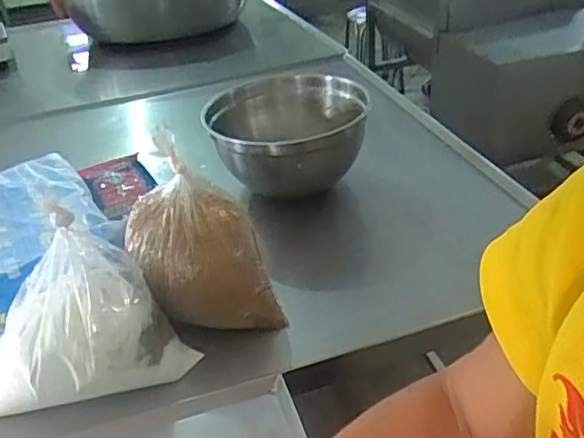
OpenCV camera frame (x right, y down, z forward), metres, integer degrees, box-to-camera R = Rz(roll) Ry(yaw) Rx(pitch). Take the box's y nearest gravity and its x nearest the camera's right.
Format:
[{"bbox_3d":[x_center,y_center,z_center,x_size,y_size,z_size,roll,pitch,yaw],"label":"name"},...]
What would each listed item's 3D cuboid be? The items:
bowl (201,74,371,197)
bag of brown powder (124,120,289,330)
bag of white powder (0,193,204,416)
[{"bbox_3d":[-0.008,-0.167,1.174,0.295,0.148,0.356,-12,33,-10],"label":"bowl"},{"bbox_3d":[-0.129,0.024,0.809,0.176,0.258,0.114,-13,33,-11],"label":"bag of brown powder"},{"bbox_3d":[-0.271,0.118,0.736,0.254,0.223,0.129,-17,34,-17],"label":"bag of white powder"}]

